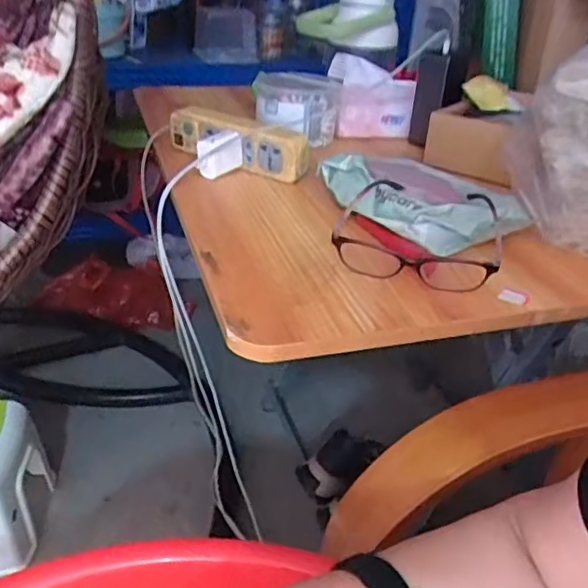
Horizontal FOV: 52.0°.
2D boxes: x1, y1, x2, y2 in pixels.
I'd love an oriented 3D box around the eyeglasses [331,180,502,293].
[{"bbox_3d":[0.117,-0.058,0.558,0.149,0.051,0.138,13,32,16],"label":"eyeglasses"}]

